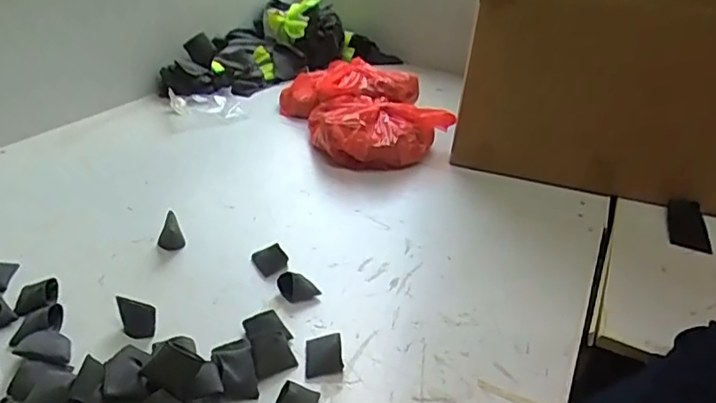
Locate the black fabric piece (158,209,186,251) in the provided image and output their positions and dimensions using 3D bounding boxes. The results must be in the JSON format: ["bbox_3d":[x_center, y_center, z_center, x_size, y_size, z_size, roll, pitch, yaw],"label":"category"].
[{"bbox_3d":[-0.224,0.036,0.676,0.029,0.038,0.033,-6,32,-21],"label":"black fabric piece"}]

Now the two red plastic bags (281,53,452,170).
[{"bbox_3d":[0.017,-0.165,1.013,0.247,0.085,0.328,-8,32,-23],"label":"two red plastic bags"}]

